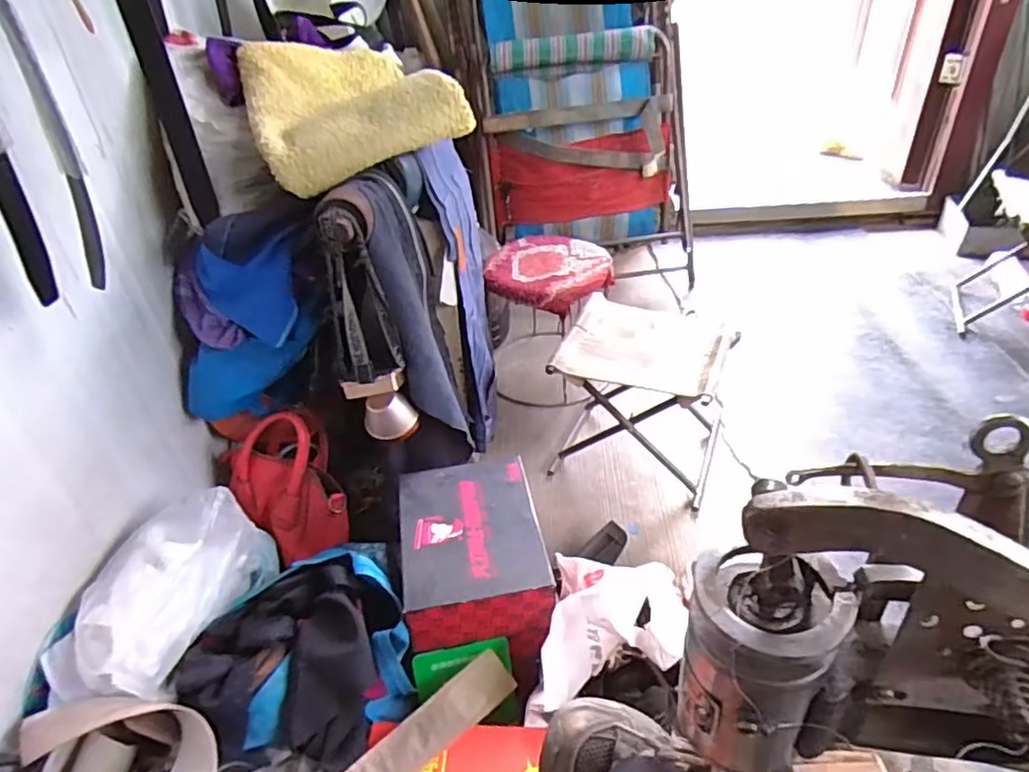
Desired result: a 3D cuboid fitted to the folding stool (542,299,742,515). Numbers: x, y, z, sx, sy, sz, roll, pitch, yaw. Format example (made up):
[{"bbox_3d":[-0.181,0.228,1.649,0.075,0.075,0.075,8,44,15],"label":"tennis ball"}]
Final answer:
[{"bbox_3d":[0.223,0.015,1.115,0.268,0.232,0.235,17,42,26],"label":"folding stool"}]

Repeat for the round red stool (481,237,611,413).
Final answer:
[{"bbox_3d":[0.061,-0.141,1.346,0.265,0.294,0.253,-3,37,2],"label":"round red stool"}]

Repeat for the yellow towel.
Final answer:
[{"bbox_3d":[-0.220,-0.367,0.837,0.250,0.119,0.229,-21,40,-20],"label":"yellow towel"}]

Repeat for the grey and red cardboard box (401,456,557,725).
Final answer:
[{"bbox_3d":[-0.048,0.234,0.814,0.164,0.148,0.234,-8,37,-4],"label":"grey and red cardboard box"}]

